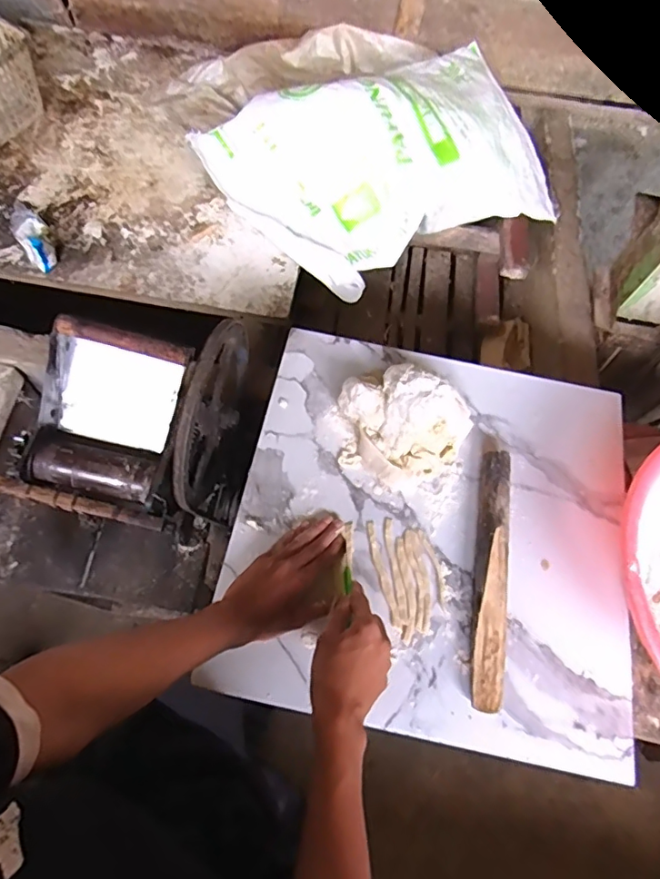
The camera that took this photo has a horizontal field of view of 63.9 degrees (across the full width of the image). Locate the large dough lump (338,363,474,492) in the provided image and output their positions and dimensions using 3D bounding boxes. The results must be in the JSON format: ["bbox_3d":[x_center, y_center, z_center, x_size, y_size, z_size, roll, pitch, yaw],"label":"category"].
[{"bbox_3d":[0.104,-0.028,0.696,0.149,0.069,0.157,-19,69,-14],"label":"large dough lump"}]

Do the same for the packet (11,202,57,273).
[{"bbox_3d":[-0.565,-0.382,1.017,0.057,0.056,0.126,-30,70,-14],"label":"packet"}]

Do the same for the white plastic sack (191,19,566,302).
[{"bbox_3d":[0.110,-0.572,1.079,0.664,0.212,0.432,-25,69,-12],"label":"white plastic sack"}]

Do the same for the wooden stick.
[{"bbox_3d":[0.194,0.153,0.639,0.043,0.038,0.313,9,65,-2],"label":"wooden stick"}]

